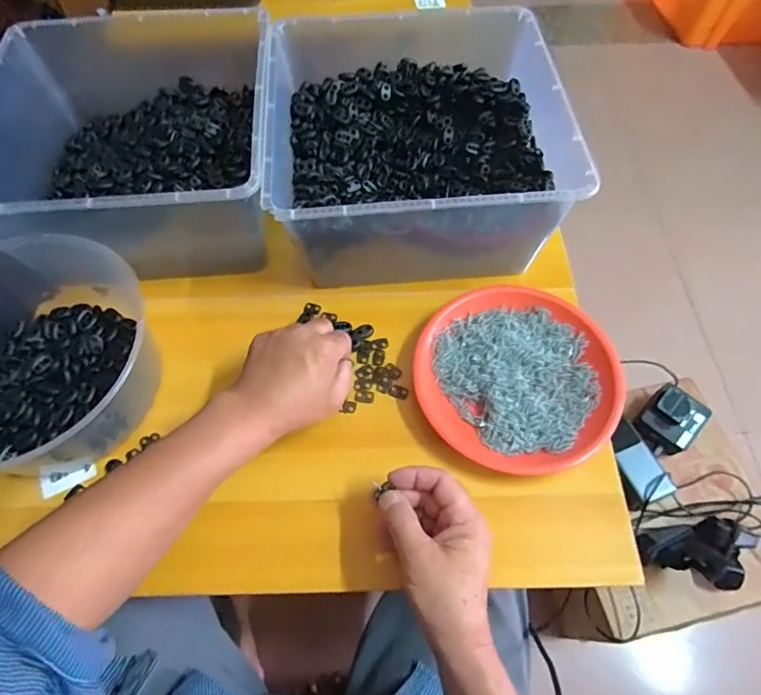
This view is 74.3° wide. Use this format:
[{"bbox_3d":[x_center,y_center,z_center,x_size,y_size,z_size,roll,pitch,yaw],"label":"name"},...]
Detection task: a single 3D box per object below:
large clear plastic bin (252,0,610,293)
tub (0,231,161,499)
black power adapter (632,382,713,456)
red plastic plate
[{"bbox_3d":[0.037,-0.224,0.564,0.291,0.131,0.300,-4,61,-1],"label":"large clear plastic bin"},{"bbox_3d":[-0.330,0.003,0.477,0.202,0.088,0.217,0,61,1],"label":"tub"},{"bbox_3d":[0.428,0.108,0.742,0.082,0.056,0.078,-41,68,-19],"label":"black power adapter"},{"bbox_3d":[0.133,0.027,0.496,0.187,0.022,0.190,7,62,4],"label":"red plastic plate"}]

